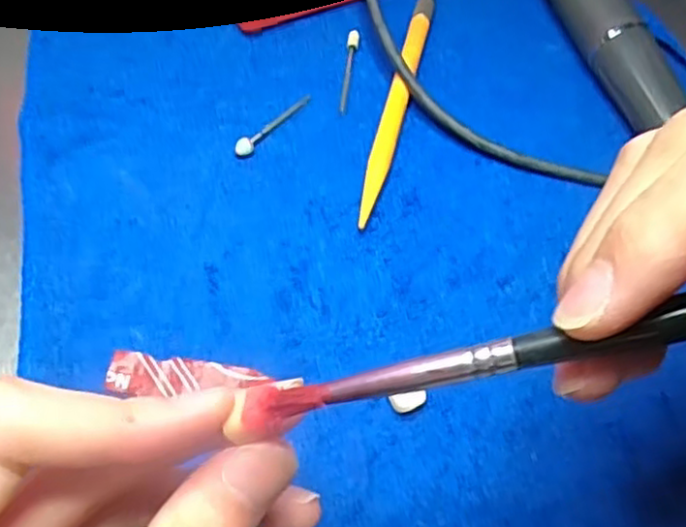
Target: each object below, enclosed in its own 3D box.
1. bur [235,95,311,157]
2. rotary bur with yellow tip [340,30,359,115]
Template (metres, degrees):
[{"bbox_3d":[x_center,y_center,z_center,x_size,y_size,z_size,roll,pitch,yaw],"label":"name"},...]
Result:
[{"bbox_3d":[-0.027,-0.057,0.281,0.005,0.007,0.043,35,66,16],"label":"bur"},{"bbox_3d":[0.003,-0.083,0.299,0.005,0.004,0.047,5,62,1],"label":"rotary bur with yellow tip"}]

